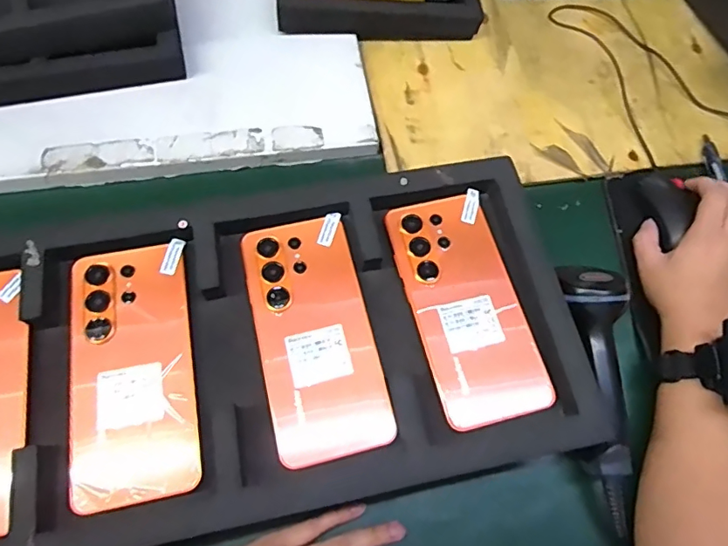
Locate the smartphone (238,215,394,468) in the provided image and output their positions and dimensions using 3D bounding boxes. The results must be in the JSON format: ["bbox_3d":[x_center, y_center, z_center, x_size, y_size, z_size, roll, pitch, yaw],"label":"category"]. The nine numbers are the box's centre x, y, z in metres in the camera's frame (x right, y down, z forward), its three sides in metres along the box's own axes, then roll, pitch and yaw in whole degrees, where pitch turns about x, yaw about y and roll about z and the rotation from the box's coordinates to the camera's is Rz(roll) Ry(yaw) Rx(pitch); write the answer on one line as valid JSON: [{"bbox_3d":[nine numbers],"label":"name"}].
[{"bbox_3d":[-0.033,0.040,0.343,0.075,0.006,0.168,-11,68,-8],"label":"smartphone"}]

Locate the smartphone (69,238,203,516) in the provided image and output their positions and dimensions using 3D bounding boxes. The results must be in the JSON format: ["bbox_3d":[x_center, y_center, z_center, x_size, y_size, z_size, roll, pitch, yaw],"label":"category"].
[{"bbox_3d":[-0.154,0.061,0.328,0.076,0.007,0.168,-10,68,-7],"label":"smartphone"}]

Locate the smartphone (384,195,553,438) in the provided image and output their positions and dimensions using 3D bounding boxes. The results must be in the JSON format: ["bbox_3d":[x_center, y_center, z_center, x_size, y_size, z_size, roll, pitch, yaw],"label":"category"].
[{"bbox_3d":[0.074,0.022,0.361,0.076,0.012,0.166,-12,68,-8],"label":"smartphone"}]

